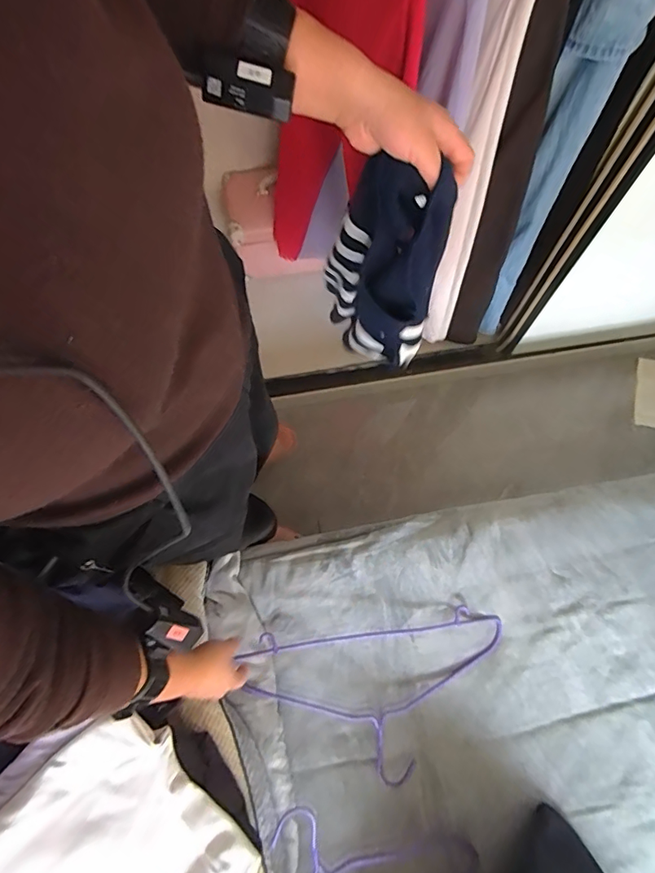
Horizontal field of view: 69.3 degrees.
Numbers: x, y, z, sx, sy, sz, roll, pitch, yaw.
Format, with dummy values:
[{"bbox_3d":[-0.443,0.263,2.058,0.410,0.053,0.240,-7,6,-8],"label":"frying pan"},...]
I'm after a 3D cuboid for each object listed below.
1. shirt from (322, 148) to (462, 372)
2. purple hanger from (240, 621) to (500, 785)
[{"bbox_3d":[0.073,-0.210,0.666,0.100,0.498,0.155,-13,86,-4],"label":"shirt"},{"bbox_3d":[0.082,0.413,0.726,0.413,0.061,0.224,-3,71,-1],"label":"purple hanger"}]

